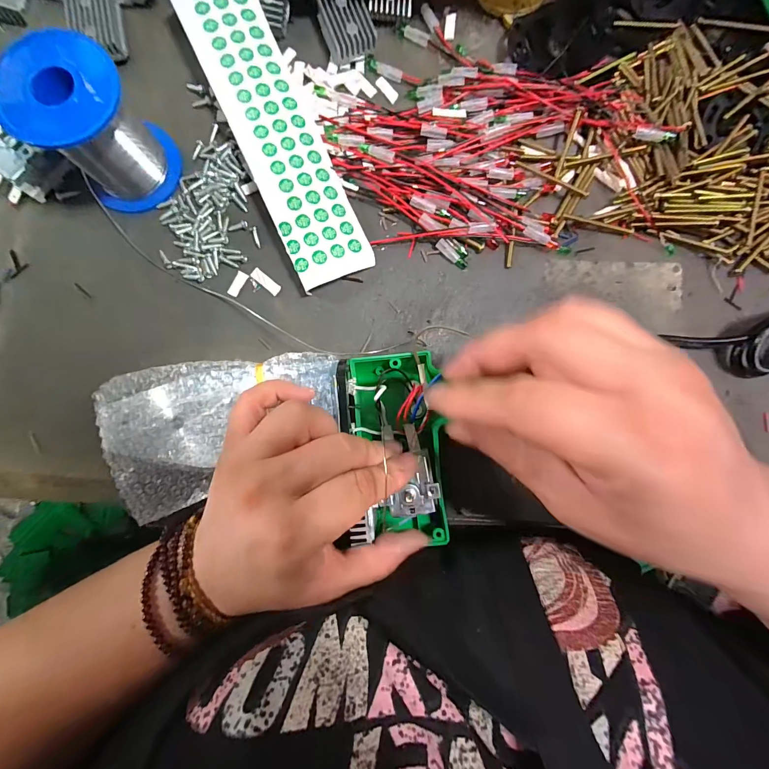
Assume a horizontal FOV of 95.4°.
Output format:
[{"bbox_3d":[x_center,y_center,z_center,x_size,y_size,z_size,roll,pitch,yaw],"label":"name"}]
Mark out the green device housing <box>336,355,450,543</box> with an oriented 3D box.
[{"bbox_3d":[0.005,0.037,0.211,0.060,0.035,0.111,-1,88,-2],"label":"green device housing"}]

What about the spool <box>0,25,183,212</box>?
[{"bbox_3d":[-0.173,-0.154,0.211,0.062,0.064,0.061,-40,90,-3],"label":"spool"}]

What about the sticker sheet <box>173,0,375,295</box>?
[{"bbox_3d":[-0.074,-0.172,0.240,0.052,0.018,0.215,-24,89,-3],"label":"sticker sheet"}]

